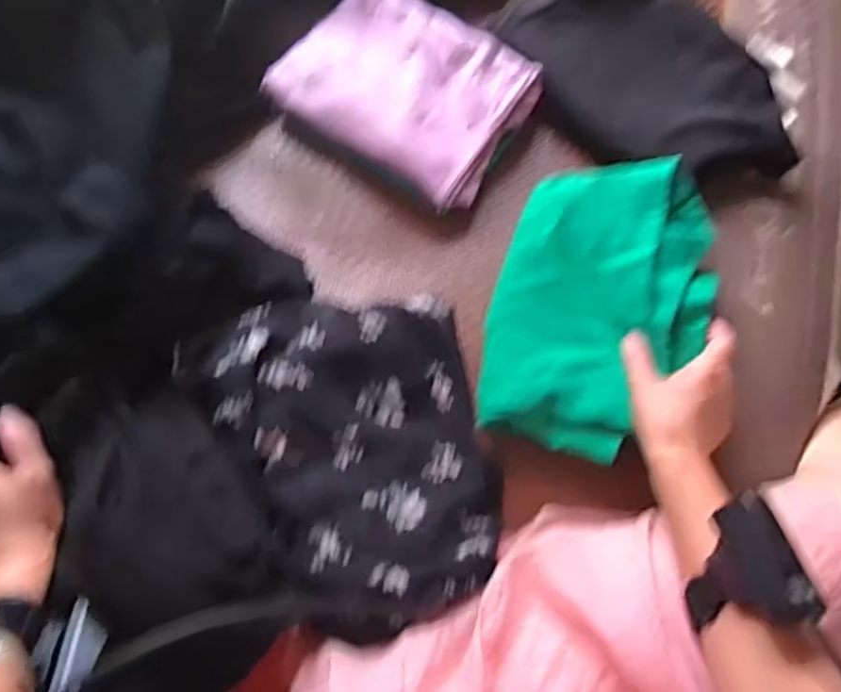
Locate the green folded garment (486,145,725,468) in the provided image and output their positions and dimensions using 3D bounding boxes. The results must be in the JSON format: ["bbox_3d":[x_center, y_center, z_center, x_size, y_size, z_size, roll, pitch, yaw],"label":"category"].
[{"bbox_3d":[0.154,-0.038,0.563,0.172,0.055,0.255,19,71,5],"label":"green folded garment"}]

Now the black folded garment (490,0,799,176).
[{"bbox_3d":[0.222,-0.258,0.650,0.301,0.069,0.176,41,75,12],"label":"black folded garment"}]

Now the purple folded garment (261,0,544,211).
[{"bbox_3d":[-0.014,-0.248,0.637,0.217,0.032,0.167,31,73,9],"label":"purple folded garment"}]

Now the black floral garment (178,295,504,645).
[{"bbox_3d":[-0.039,0.065,0.521,0.201,0.066,0.273,-30,74,-11],"label":"black floral garment"}]

